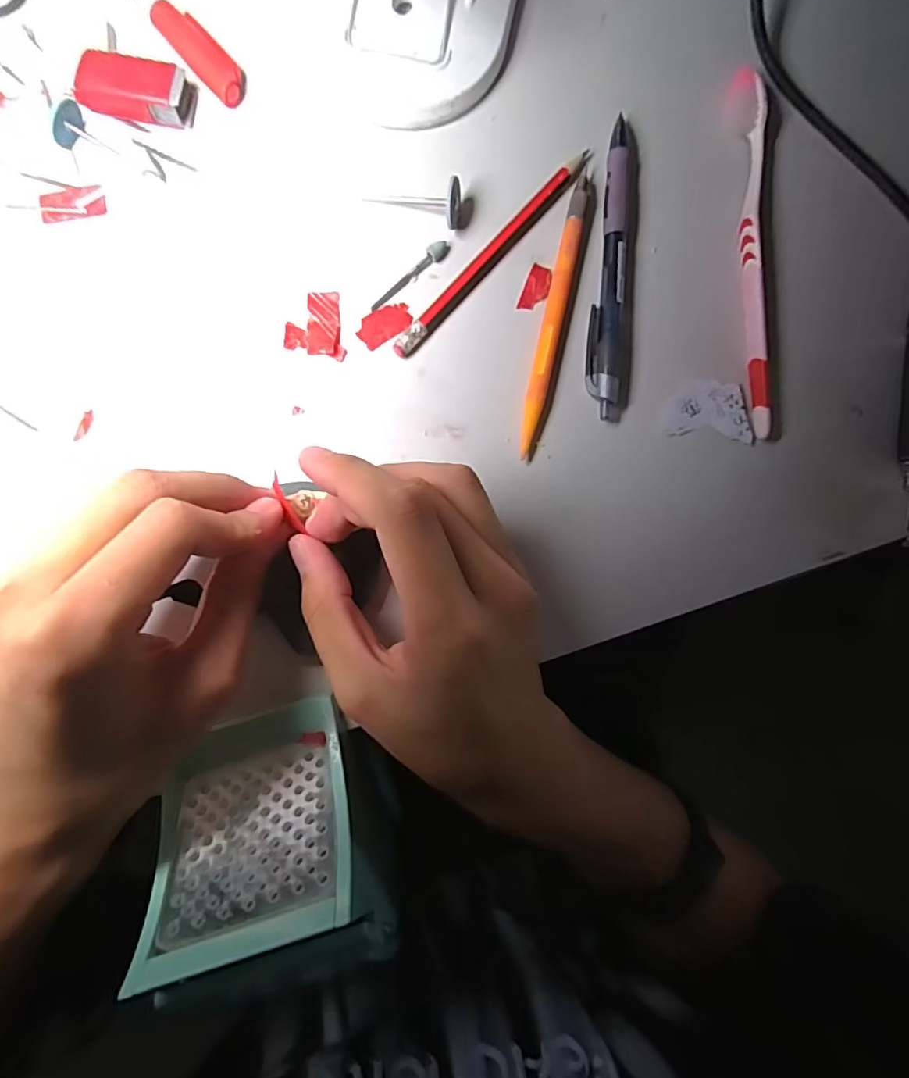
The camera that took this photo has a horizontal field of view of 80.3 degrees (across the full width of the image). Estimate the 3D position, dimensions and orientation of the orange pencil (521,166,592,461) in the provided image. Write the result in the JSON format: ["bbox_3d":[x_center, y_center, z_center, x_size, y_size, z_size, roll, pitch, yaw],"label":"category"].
[{"bbox_3d":[0.046,-0.105,0.250,0.010,0.007,0.134,12,87,-2],"label":"orange pencil"}]

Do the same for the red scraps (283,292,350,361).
[{"bbox_3d":[-0.061,-0.100,0.247,0.027,0.005,0.030,13,87,-2],"label":"red scraps"}]

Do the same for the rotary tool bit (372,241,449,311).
[{"bbox_3d":[-0.021,-0.123,0.250,0.046,0.004,0.006,-40,90,-4],"label":"rotary tool bit"}]

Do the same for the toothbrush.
[{"bbox_3d":[0.139,-0.134,0.254,0.015,0.011,0.171,0,88,-3],"label":"toothbrush"}]

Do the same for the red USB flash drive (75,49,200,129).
[{"bbox_3d":[-0.141,-0.199,0.238,0.046,0.015,0.021,8,88,-3],"label":"red USB flash drive"}]

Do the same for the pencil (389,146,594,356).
[{"bbox_3d":[0.016,-0.132,0.251,0.007,0.007,0.126,42,86,-1],"label":"pencil"}]

